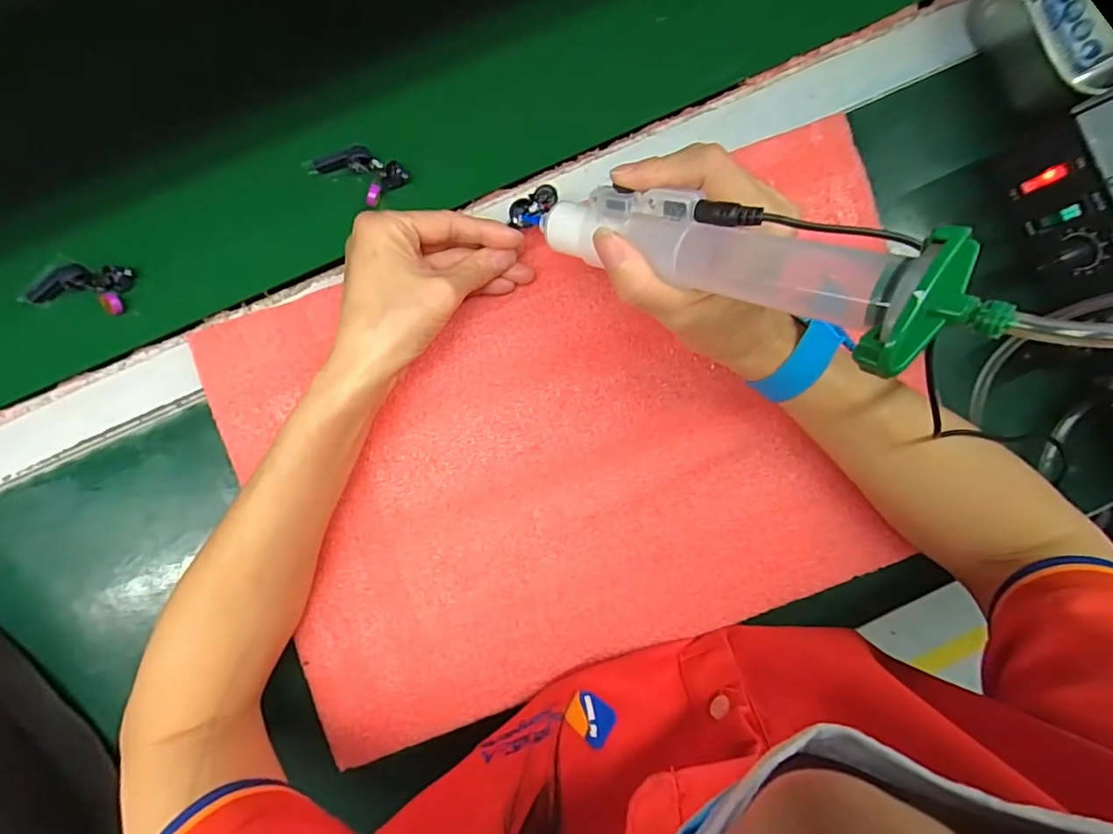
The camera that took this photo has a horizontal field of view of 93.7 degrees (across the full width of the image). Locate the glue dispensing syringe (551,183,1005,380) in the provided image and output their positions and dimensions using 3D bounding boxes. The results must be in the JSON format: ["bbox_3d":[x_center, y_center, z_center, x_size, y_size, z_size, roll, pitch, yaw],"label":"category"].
[{"bbox_3d":[0.070,-0.063,0.211,0.182,0.051,0.054,30,86,37],"label":"glue dispensing syringe"}]

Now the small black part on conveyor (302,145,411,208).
[{"bbox_3d":[-0.118,-0.148,0.311,0.056,0.010,0.030,30,87,-1],"label":"small black part on conveyor"}]

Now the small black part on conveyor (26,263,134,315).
[{"bbox_3d":[-0.276,-0.077,0.303,0.049,0.008,0.027,8,88,-2],"label":"small black part on conveyor"}]

